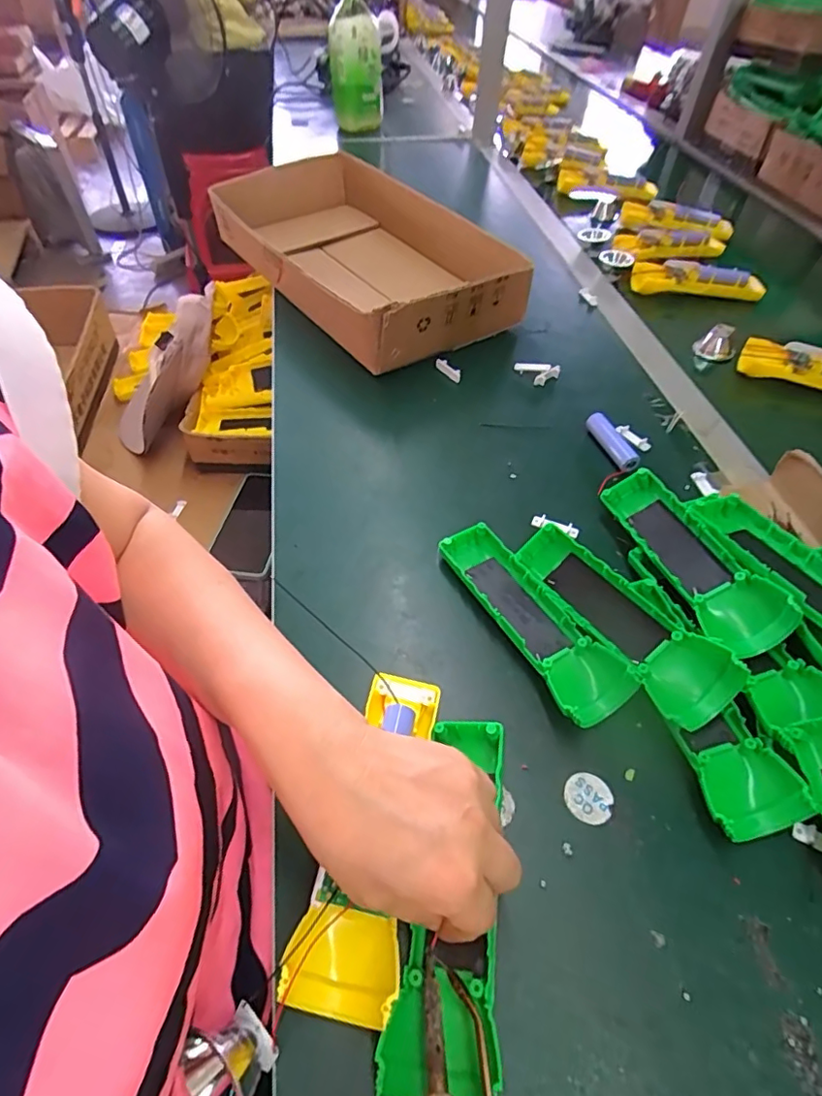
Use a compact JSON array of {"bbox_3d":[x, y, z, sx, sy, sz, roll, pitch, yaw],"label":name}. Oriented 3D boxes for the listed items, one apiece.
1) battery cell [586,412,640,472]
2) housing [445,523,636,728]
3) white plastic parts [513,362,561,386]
[{"bbox_3d":[0.187,-0.095,0.498,0.021,0.024,0.068,-14,53,-14],"label":"battery cell"},{"bbox_3d":[0.079,0.046,0.376,0.048,0.024,0.163,-23,56,-20],"label":"housing"},{"bbox_3d":[0.132,-0.186,0.576,0.048,0.015,0.026,14,52,9],"label":"white plastic parts"}]

